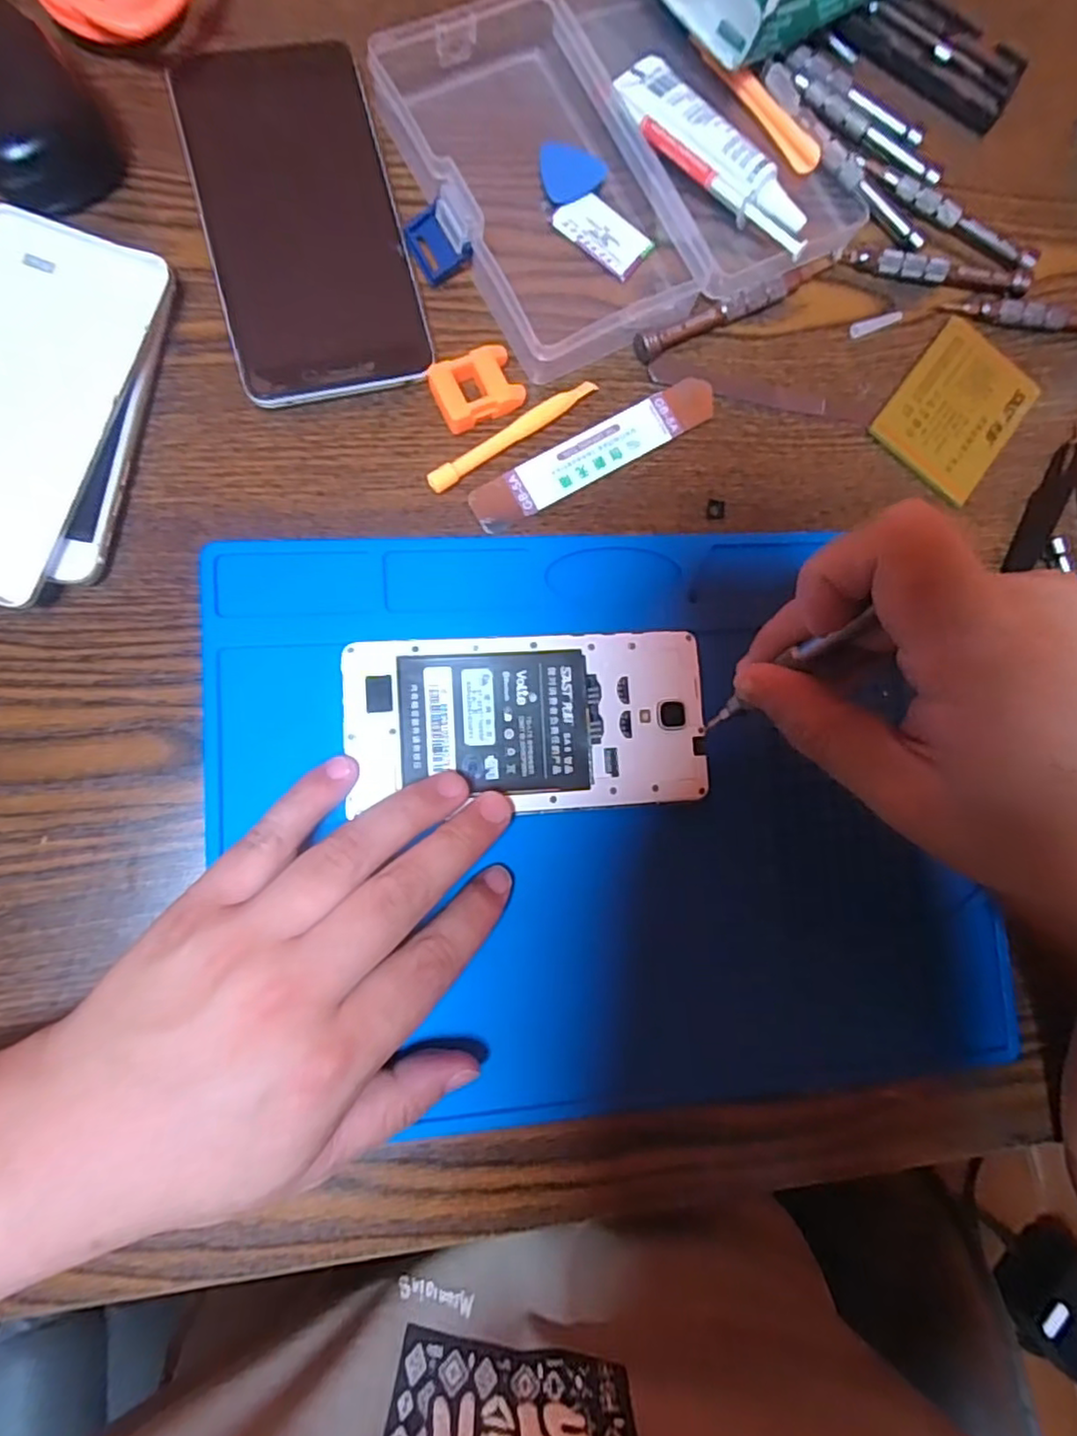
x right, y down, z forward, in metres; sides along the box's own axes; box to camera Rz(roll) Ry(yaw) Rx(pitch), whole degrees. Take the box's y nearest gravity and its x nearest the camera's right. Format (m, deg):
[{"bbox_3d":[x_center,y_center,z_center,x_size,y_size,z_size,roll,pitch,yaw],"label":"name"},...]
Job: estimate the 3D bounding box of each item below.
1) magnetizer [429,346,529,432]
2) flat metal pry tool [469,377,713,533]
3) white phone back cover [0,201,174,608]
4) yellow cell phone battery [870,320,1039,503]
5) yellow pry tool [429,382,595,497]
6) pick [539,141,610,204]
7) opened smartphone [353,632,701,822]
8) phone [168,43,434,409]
[{"bbox_3d":[-0.025,-0.135,0.269,0.034,0.012,0.026,-22,87,-9],"label":"magnetizer"},{"bbox_3d":[0.025,-0.113,0.279,0.115,0.004,0.020,-30,89,-9],"label":"flat metal pry tool"},{"bbox_3d":[-0.196,-0.118,0.247,0.073,0.016,0.145,19,82,-5],"label":"white phone back cover"},{"bbox_3d":[0.193,-0.142,0.302,0.055,0.005,0.075,38,81,-2],"label":"yellow cell phone battery"},{"bbox_3d":[-0.011,-0.119,0.273,0.082,0.006,0.009,-37,90,-9],"label":"yellow pry tool"},{"bbox_3d":[0.015,-0.241,0.288,0.029,0.004,0.027,0,86,-6],"label":"pick"},{"bbox_3d":[-0.003,0.000,0.257,0.139,0.007,0.069,1,84,-6],"label":"opened smartphone"},{"bbox_3d":[-0.095,-0.198,0.270,0.076,0.009,0.138,-14,86,-8],"label":"phone"}]

